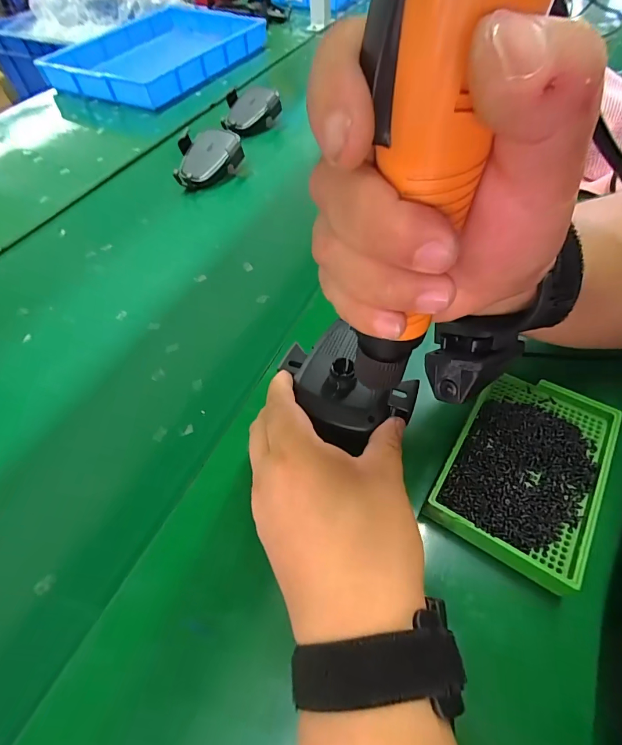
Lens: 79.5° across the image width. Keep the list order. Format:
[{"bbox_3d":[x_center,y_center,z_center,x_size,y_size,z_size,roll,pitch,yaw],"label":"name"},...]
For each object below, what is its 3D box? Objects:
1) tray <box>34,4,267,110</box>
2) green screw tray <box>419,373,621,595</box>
[{"bbox_3d":[-0.315,-0.685,0.796,0.302,0.056,0.433,21,58,15],"label":"tray"},{"bbox_3d":[0.152,0.064,0.265,0.091,0.025,0.137,29,59,20],"label":"green screw tray"}]

